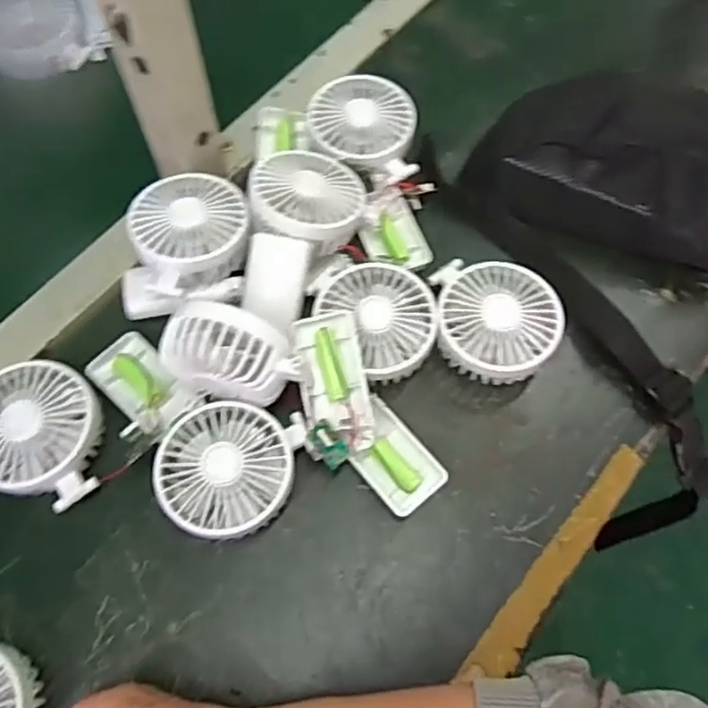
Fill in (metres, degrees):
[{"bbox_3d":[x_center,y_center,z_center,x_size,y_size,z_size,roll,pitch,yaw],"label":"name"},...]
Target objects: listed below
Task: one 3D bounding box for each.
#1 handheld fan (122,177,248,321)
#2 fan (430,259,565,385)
[{"bbox_3d":[-0.129,-0.085,0.497,0.095,0.053,0.101,0,67,0],"label":"handheld fan"},{"bbox_3d":[0.104,-0.024,0.481,0.090,0.045,0.097,-1,67,-1],"label":"fan"}]

